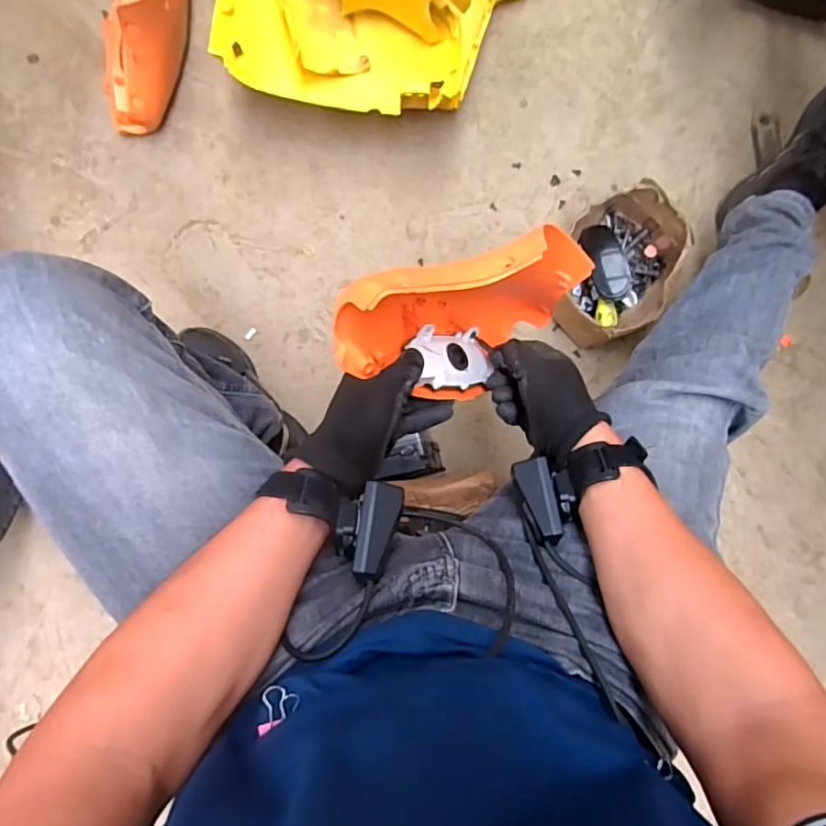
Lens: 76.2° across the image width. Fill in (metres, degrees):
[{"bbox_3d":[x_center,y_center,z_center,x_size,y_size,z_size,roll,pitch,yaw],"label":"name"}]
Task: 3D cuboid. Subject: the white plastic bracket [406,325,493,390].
[{"bbox_3d":[0.041,-0.054,0.513,0.012,0.116,0.057,-26,79,38],"label":"white plastic bracket"}]

